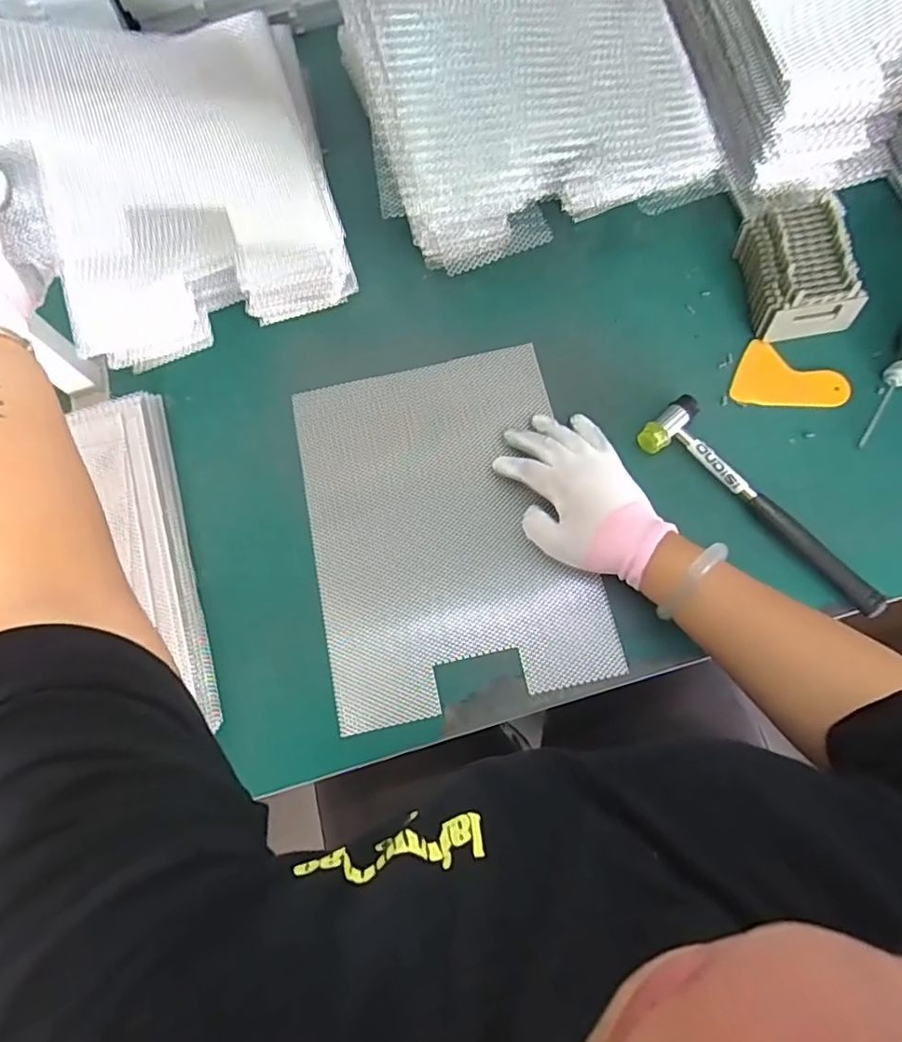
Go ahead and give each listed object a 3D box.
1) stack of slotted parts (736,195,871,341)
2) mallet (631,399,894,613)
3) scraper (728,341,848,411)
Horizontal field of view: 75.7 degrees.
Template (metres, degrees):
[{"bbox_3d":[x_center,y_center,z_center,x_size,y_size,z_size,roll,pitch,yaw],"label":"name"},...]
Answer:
[{"bbox_3d":[0.345,-0.247,0.572,0.099,0.055,0.124,-9,73,1],"label":"stack of slotted parts"},{"bbox_3d":[0.282,-0.016,0.526,0.062,0.036,0.245,-43,77,-10],"label":"mallet"},{"bbox_3d":[0.330,-0.132,0.562,0.101,0.012,0.068,25,76,10],"label":"scraper"}]

